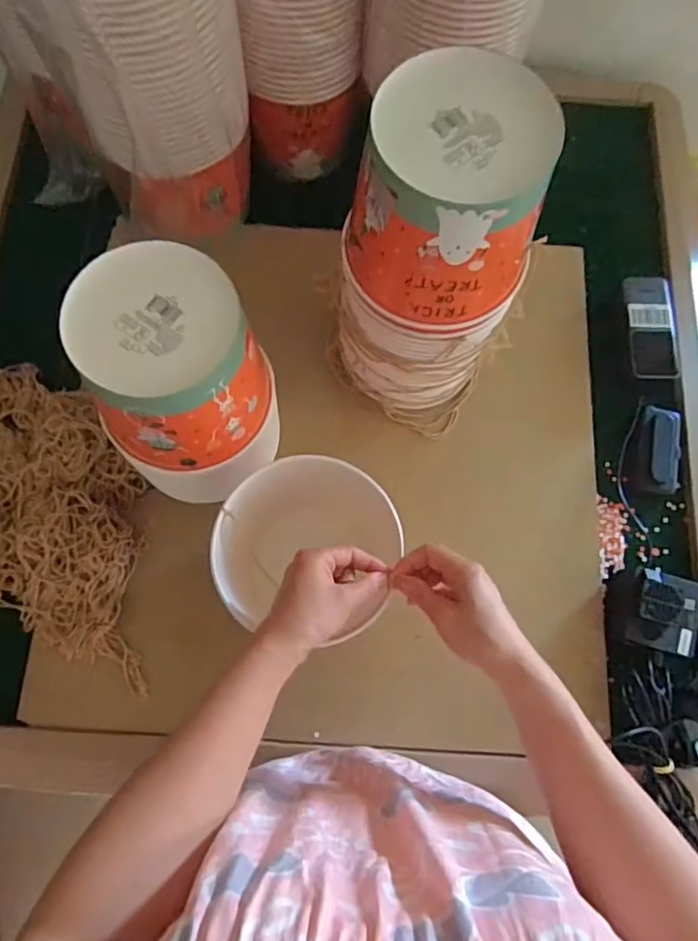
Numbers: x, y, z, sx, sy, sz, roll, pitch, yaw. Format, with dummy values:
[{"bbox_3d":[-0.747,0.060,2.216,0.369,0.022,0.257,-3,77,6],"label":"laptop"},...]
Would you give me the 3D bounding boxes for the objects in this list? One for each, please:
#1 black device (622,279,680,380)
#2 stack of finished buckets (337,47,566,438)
[{"bbox_3d":[0.358,-0.169,0.686,0.071,0.017,0.127,2,79,-13],"label":"black device"},{"bbox_3d":[0.077,-0.173,0.543,0.151,0.323,0.141,30,76,6],"label":"stack of finished buckets"}]

